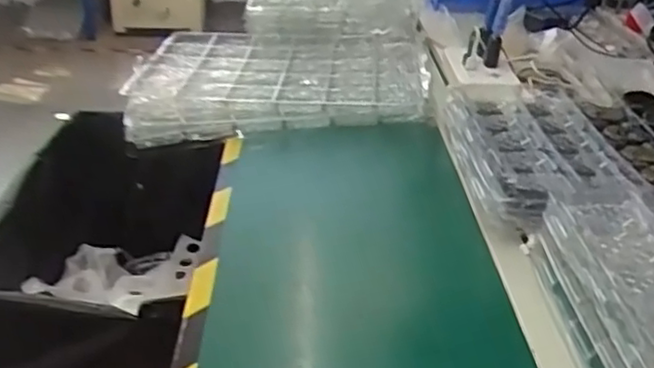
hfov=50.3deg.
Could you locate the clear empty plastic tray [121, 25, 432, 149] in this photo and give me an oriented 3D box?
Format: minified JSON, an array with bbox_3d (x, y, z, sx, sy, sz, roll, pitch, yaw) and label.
[{"bbox_3d":[-0.072,-0.168,1.073,0.439,0.065,0.341,-1,28,-7],"label":"clear empty plastic tray"}]

